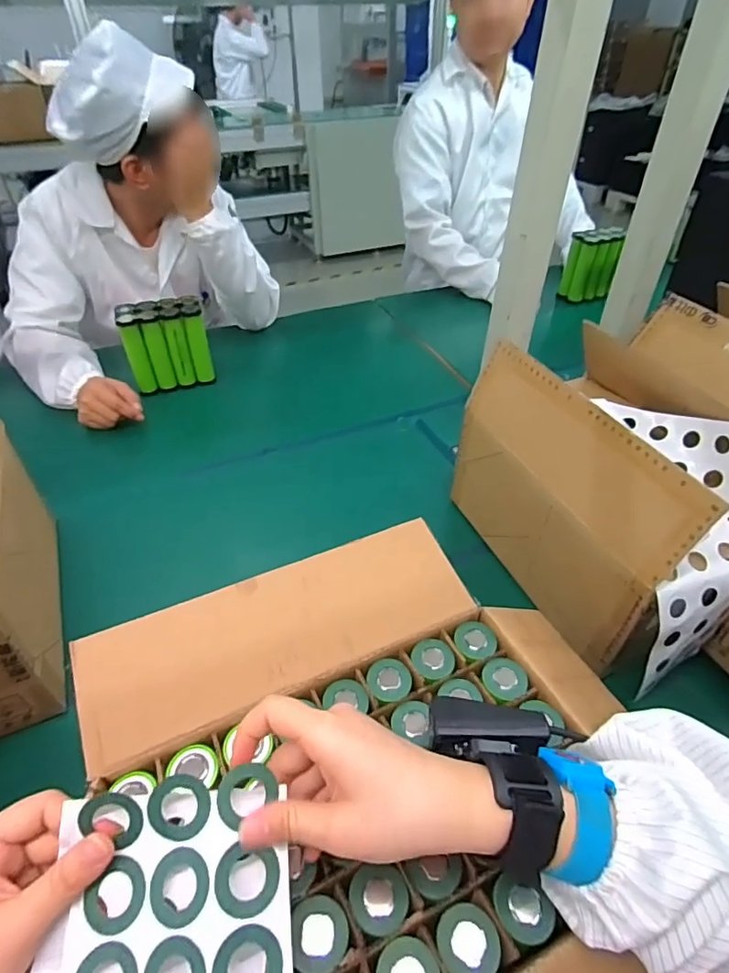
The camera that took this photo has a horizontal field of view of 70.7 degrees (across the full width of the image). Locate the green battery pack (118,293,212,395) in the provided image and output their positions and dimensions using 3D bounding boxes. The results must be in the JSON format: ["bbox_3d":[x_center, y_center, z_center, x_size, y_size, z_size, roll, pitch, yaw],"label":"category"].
[{"bbox_3d":[-0.351,-0.252,0.918,0.138,0.138,0.066,-17,44,-17],"label":"green battery pack"}]

